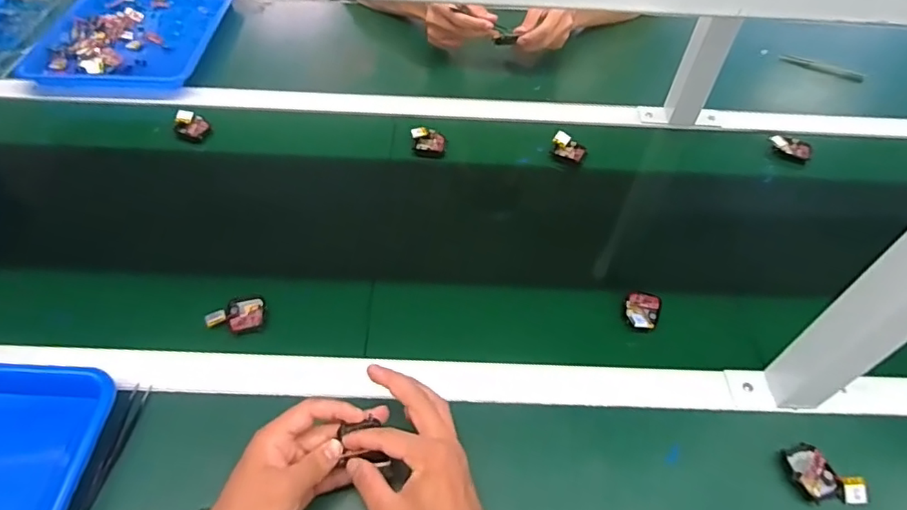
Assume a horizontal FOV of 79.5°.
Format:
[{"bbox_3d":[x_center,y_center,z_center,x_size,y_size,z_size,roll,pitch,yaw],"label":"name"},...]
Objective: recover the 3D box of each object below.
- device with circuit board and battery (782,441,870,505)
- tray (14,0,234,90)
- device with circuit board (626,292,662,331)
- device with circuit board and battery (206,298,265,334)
[{"bbox_3d":[0.327,0.199,0.483,0.067,0.012,0.042,35,58,23],"label":"device with circuit board and battery"},{"bbox_3d":[-0.518,-0.371,0.898,0.256,0.032,0.297,3,52,0],"label":"tray"},{"bbox_3d":[0.206,0.060,0.594,0.035,0.018,0.053,21,54,14],"label":"device with circuit board"},{"bbox_3d":[-0.228,0.062,0.570,0.058,0.008,0.042,-6,52,-7],"label":"device with circuit board and battery"}]

